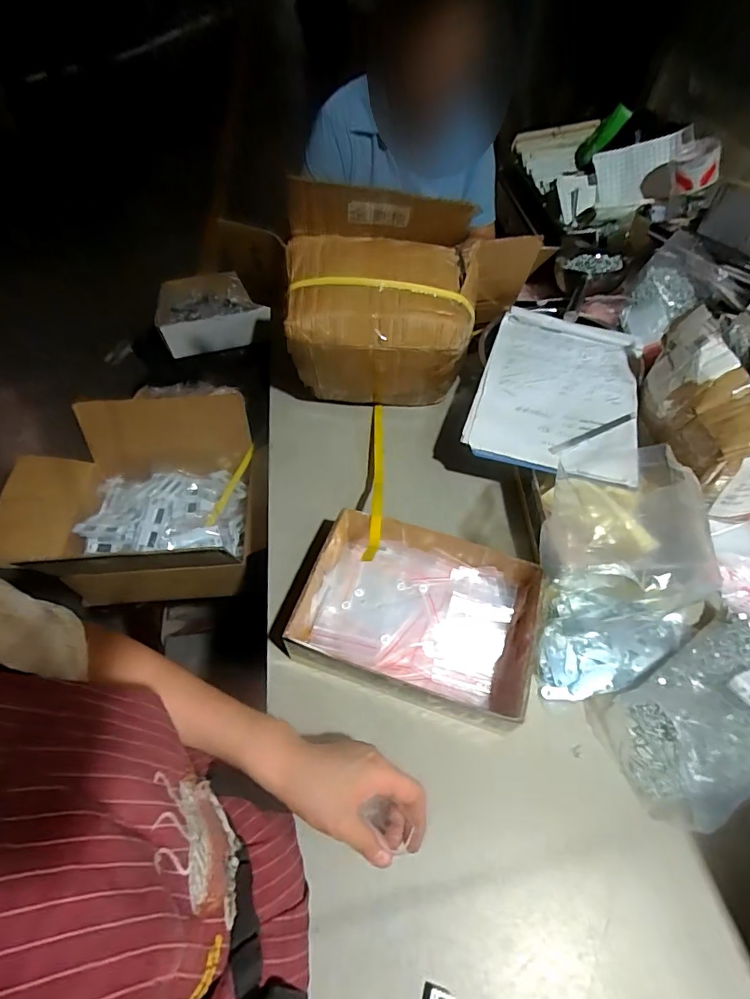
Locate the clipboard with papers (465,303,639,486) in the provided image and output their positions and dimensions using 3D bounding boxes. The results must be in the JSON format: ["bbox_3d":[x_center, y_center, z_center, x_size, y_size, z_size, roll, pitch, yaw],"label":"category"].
[{"bbox_3d":[0.264,-0.161,0.698,0.214,0.018,0.302,15,56,10],"label":"clipboard with papers"}]

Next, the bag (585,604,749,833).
[{"bbox_3d":[0.353,0.218,0.490,0.220,0.087,0.146,-23,58,-16],"label":"bag"}]

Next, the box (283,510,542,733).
[{"bbox_3d":[0.046,0.132,0.555,0.259,0.073,0.184,15,56,11],"label":"box"}]

